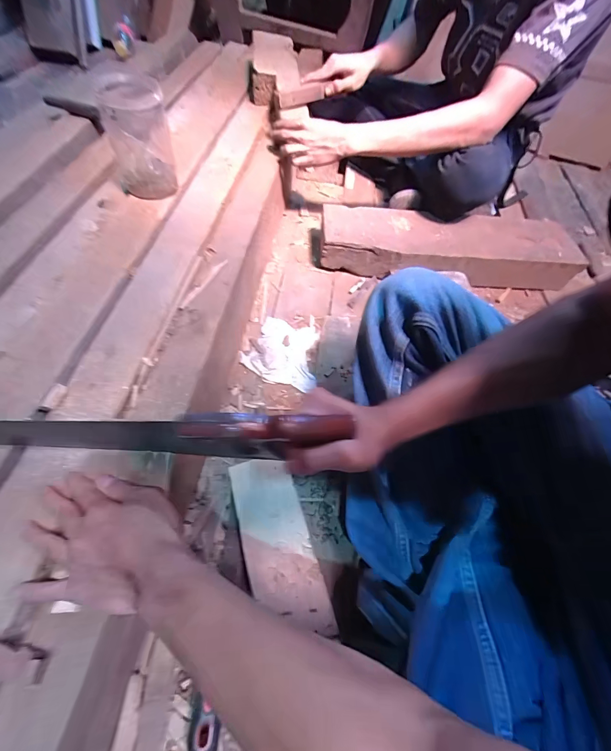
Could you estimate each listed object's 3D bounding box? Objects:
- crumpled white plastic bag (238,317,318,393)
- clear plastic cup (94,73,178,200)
[{"bbox_3d":[-0.040,-0.051,0.609,0.131,0.014,0.143,14,56,-1],"label":"crumpled white plastic bag"},{"bbox_3d":[-0.288,-0.412,0.584,0.096,0.157,0.097,-10,59,-9],"label":"clear plastic cup"}]

